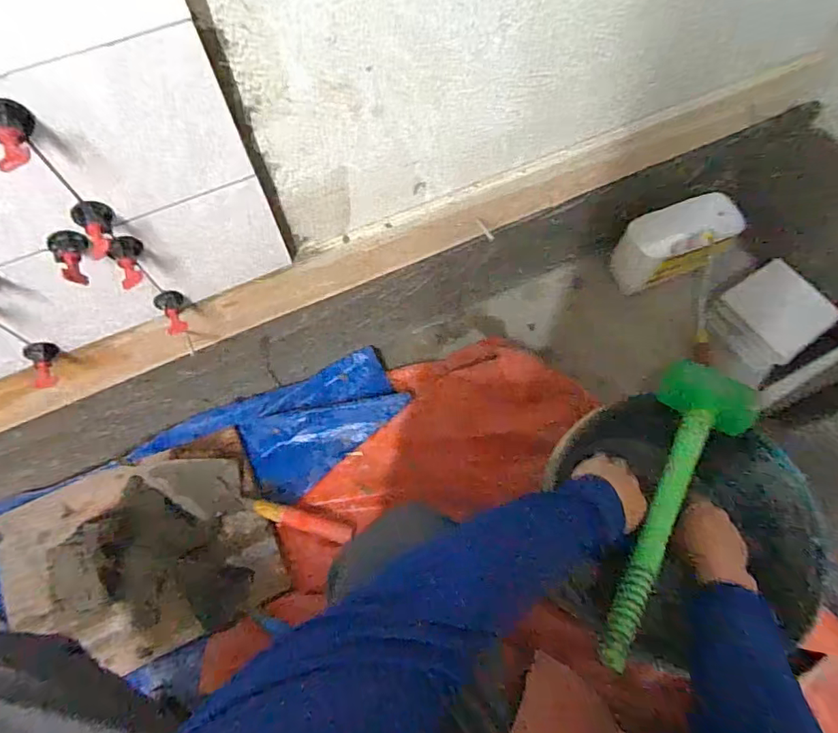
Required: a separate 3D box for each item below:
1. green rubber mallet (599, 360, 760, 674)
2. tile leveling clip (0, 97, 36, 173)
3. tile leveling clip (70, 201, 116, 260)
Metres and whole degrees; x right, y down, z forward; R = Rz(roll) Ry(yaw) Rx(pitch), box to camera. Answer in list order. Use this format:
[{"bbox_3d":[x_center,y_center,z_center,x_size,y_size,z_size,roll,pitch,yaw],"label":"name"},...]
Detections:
[{"bbox_3d":[0.278,0.156,0.541,0.078,0.055,0.325,22,68,9],"label":"green rubber mallet"},{"bbox_3d":[-0.286,-0.162,0.350,0.030,0.031,0.043,-29,69,-12],"label":"tile leveling clip"},{"bbox_3d":[-0.287,-0.122,0.445,0.029,0.034,0.043,-24,68,-10],"label":"tile leveling clip"}]

